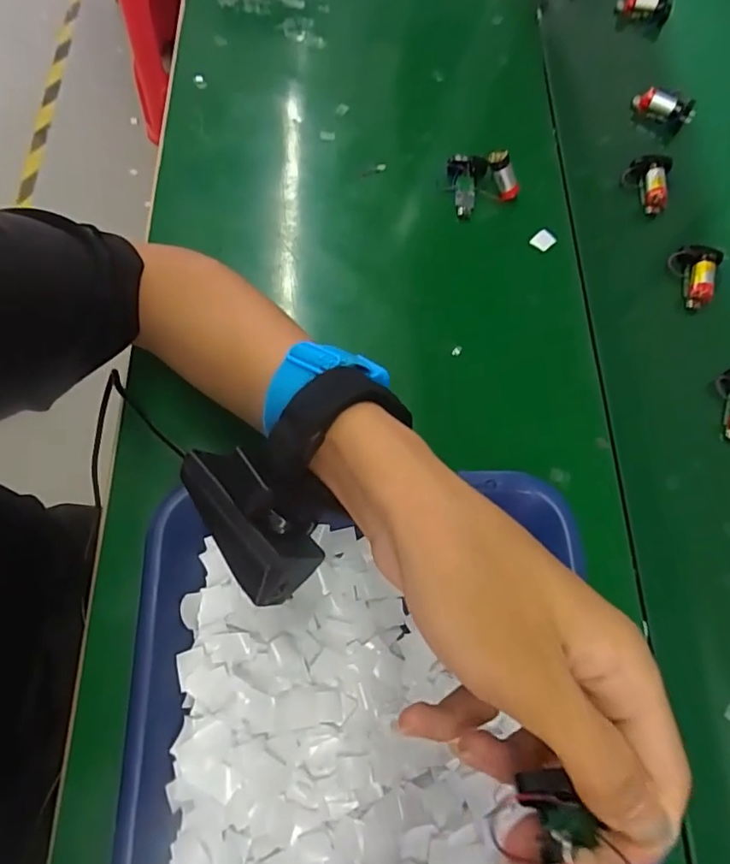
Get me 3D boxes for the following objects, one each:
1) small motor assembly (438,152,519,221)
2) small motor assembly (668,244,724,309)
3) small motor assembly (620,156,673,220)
[{"bbox_3d":[0.094,-0.210,0.453,0.054,0.033,0.047,-23,73,-11],"label":"small motor assembly"},{"bbox_3d":[0.263,-0.125,0.448,0.035,0.025,0.047,25,71,6],"label":"small motor assembly"},{"bbox_3d":[0.246,-0.214,0.482,0.034,0.027,0.048,11,70,1],"label":"small motor assembly"}]

